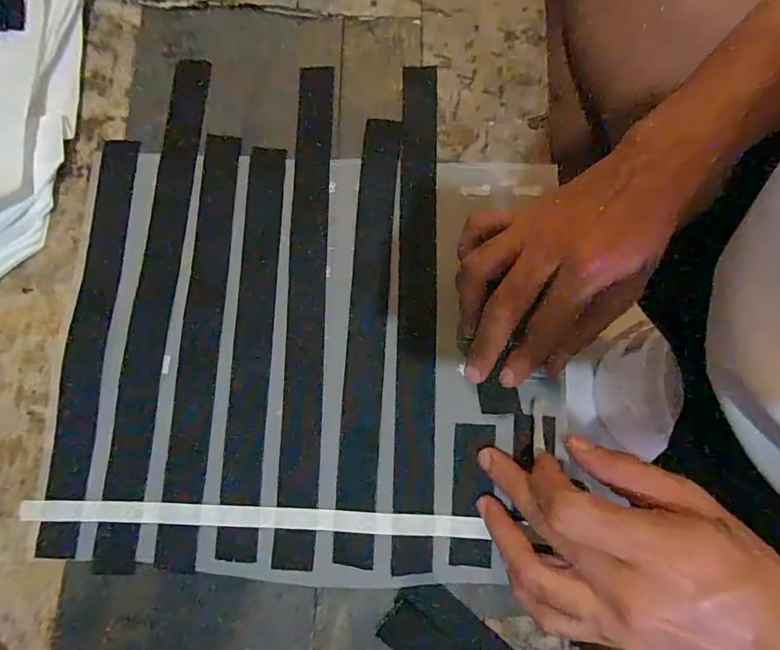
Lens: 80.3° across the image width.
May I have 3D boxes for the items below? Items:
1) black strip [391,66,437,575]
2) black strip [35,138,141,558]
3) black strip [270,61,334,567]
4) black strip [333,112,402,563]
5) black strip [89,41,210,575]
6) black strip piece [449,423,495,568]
[{"bbox_3d":[0.018,-0.020,0.314,0.025,0.009,0.341,2,79,0],"label":"black strip"},{"bbox_3d":[-0.201,0.005,0.311,0.028,0.006,0.276,2,79,-3],"label":"black strip"},{"bbox_3d":[-0.057,-0.021,0.315,0.027,0.010,0.340,1,80,0],"label":"black strip"},{"bbox_3d":[-0.014,-0.002,0.307,0.026,0.004,0.295,4,79,0],"label":"black strip"},{"bbox_3d":[-0.159,-0.024,0.317,0.029,0.008,0.352,4,79,0],"label":"black strip"},{"bbox_3d":[0.051,0.105,0.288,0.025,0.007,0.083,3,77,10],"label":"black strip piece"}]

